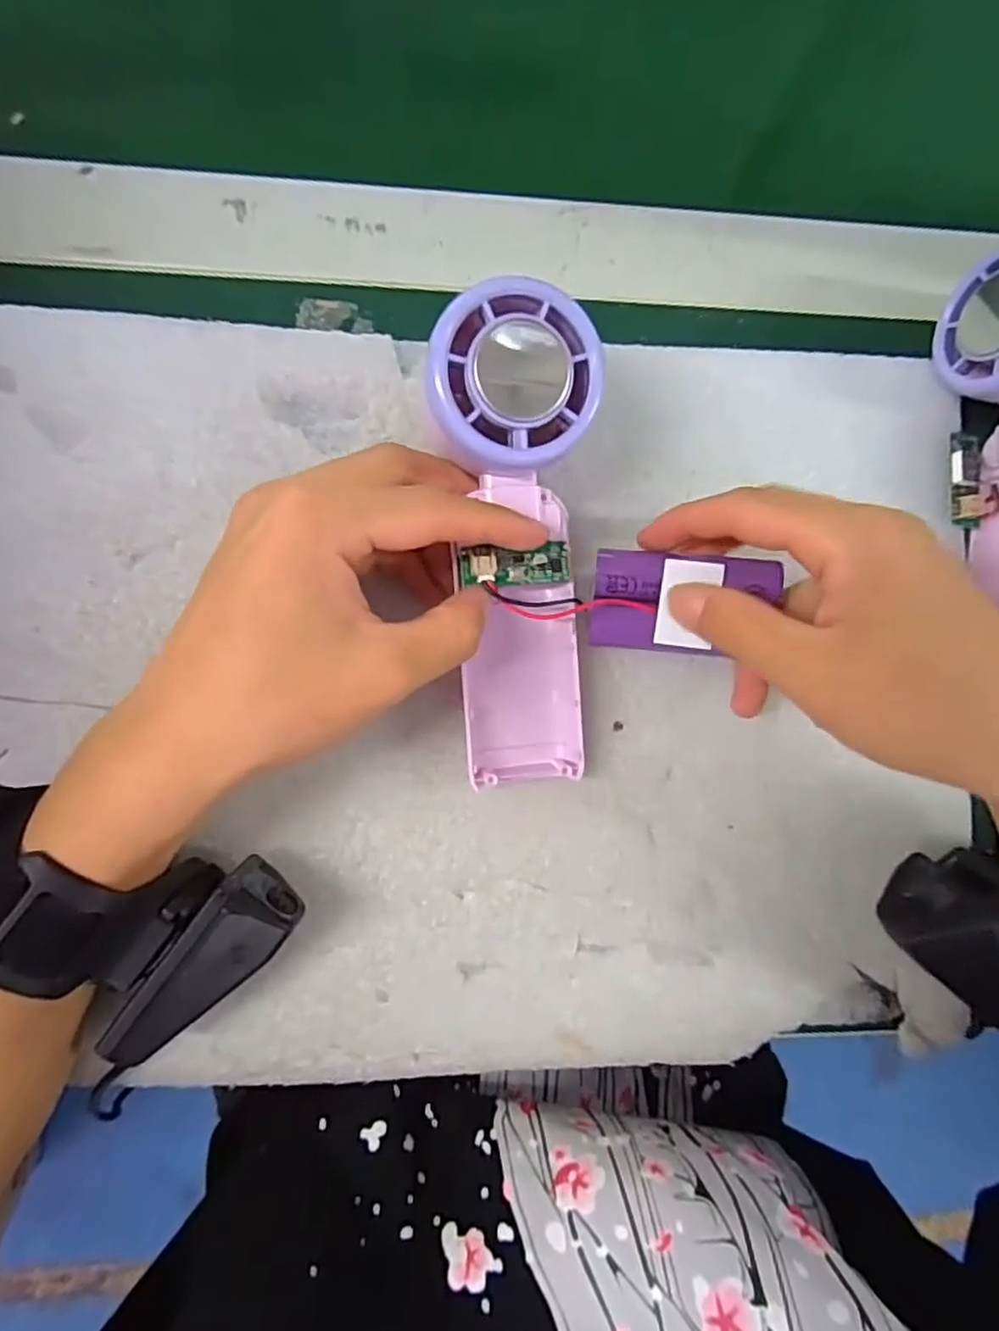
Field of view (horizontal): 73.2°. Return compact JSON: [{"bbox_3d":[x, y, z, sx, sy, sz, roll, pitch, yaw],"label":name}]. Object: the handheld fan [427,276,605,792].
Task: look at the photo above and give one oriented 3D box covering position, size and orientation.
[{"bbox_3d":[0.008,-0.036,0.231,0.050,0.026,0.166,-5,113,-5],"label":"handheld fan"}]

